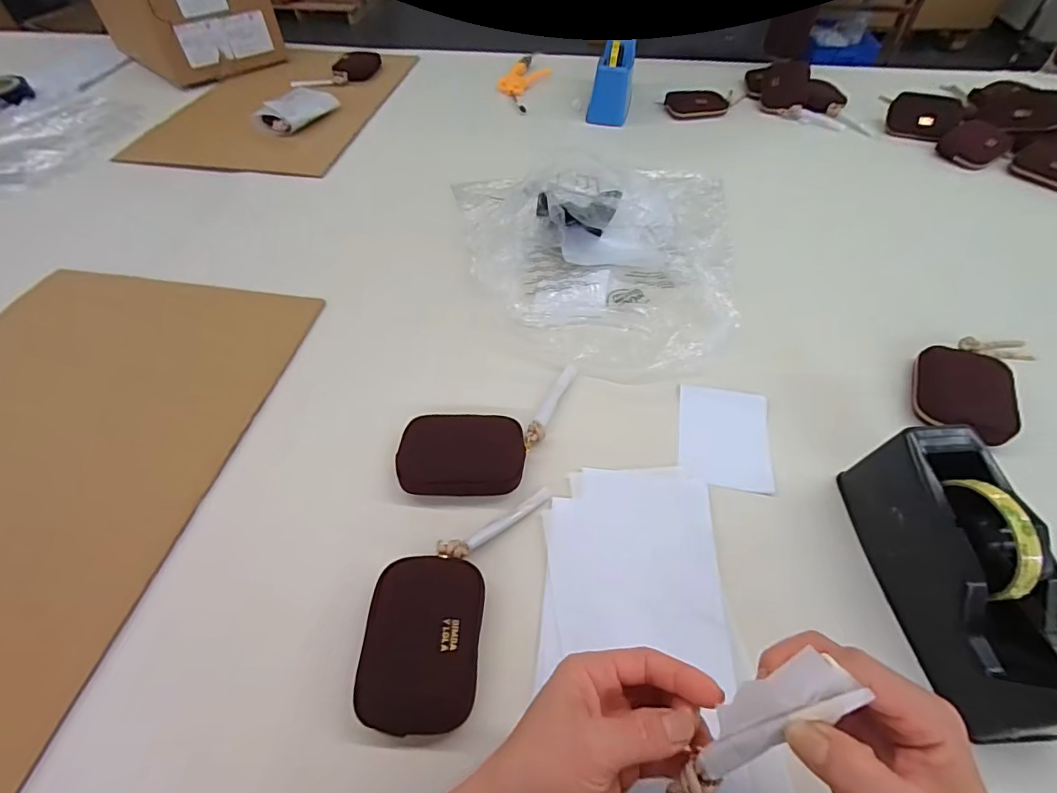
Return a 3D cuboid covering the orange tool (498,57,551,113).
[{"bbox_3d":[-0.012,-0.666,1.018,0.083,0.022,0.264,12,54,9],"label":"orange tool"}]

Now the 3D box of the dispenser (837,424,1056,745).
[{"bbox_3d":[0.323,0.128,0.351,0.070,0.109,0.202,-3,53,-3],"label":"dispenser"}]

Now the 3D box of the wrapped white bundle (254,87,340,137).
[{"bbox_3d":[-0.421,-0.534,0.884,0.071,0.039,0.142,24,56,17],"label":"wrapped white bundle"}]

